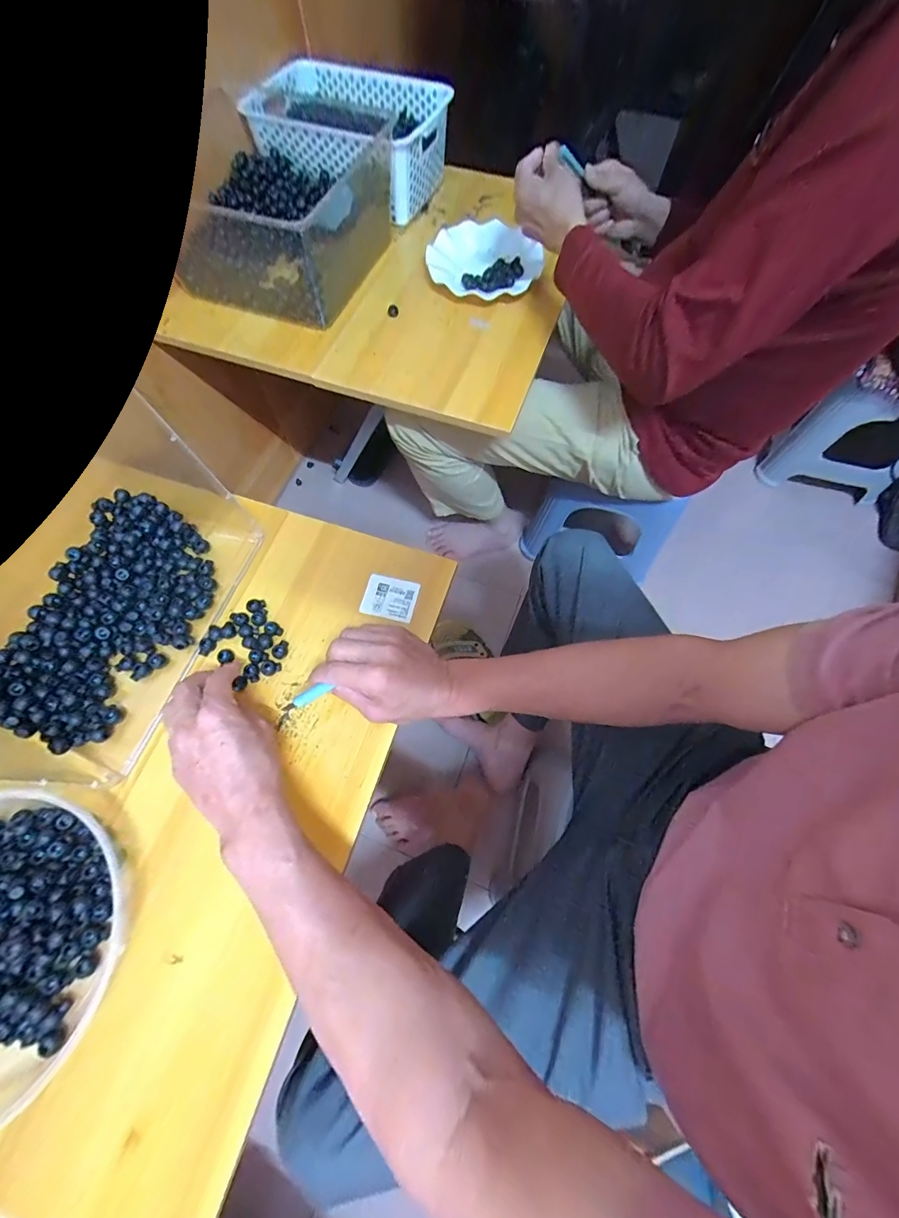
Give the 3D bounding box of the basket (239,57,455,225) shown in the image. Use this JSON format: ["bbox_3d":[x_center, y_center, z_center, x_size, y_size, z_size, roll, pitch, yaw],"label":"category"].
[{"bbox_3d":[-0.162,-0.788,0.704,0.298,0.092,0.209,19,70,7],"label":"basket"}]

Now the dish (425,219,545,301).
[{"bbox_3d":[0.044,-0.543,0.659,0.152,0.031,0.173,-15,70,-6],"label":"dish"}]

